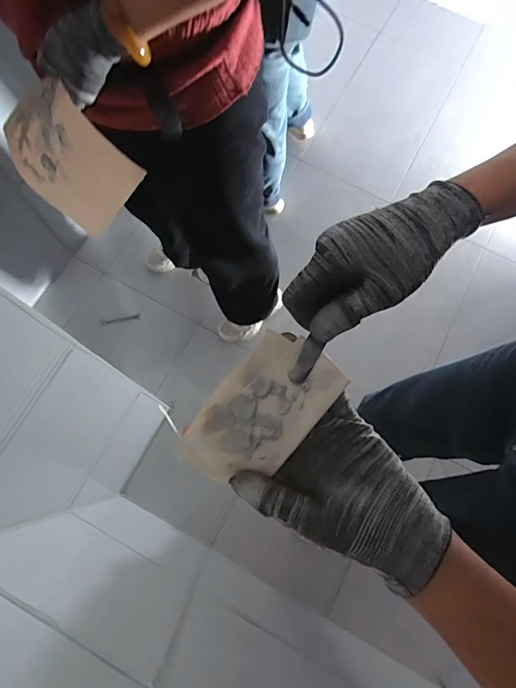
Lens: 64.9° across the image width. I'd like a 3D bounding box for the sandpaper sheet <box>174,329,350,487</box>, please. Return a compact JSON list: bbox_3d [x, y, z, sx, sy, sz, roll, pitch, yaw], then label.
[{"bbox_3d":[0.003,0.046,0.276,0.066,0.013,0.112,42,86,-9],"label":"sandpaper sheet"}]

